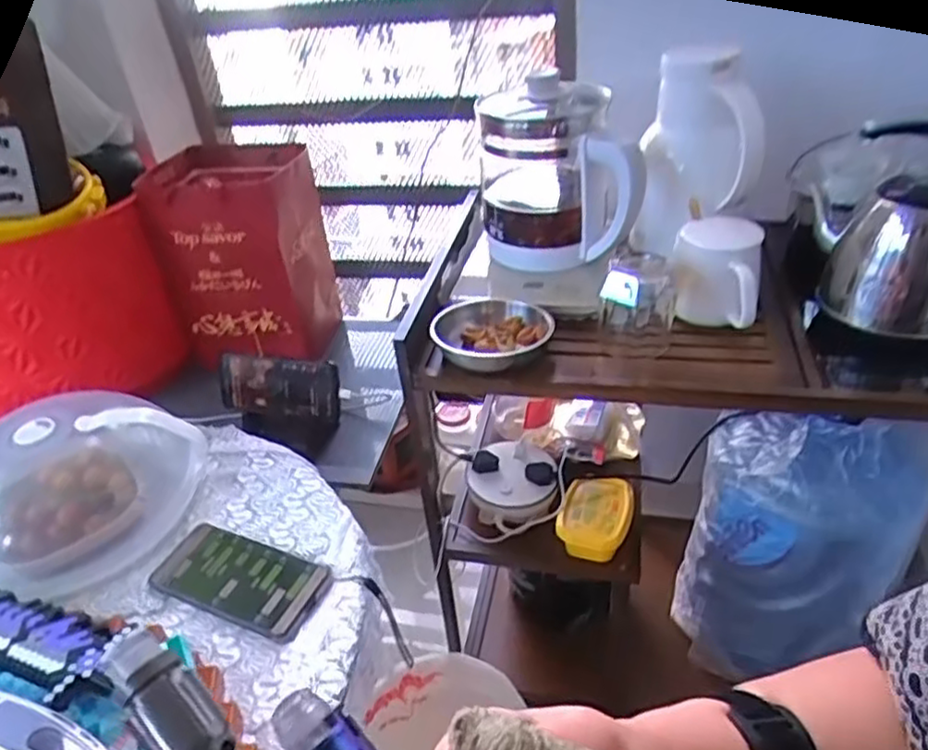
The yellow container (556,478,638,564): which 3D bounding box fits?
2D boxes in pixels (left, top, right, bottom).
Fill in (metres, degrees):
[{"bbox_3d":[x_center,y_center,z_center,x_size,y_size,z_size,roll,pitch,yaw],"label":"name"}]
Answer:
[{"bbox_3d":[0.153,0.165,0.807,0.080,0.044,0.100,9,39,20],"label":"yellow container"}]

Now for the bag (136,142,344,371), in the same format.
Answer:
[{"bbox_3d":[-0.277,-0.155,0.890,0.190,0.267,0.135,-8,36,-2],"label":"bag"}]

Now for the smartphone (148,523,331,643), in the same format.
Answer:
[{"bbox_3d":[-0.192,0.172,0.594,0.151,0.011,0.071,11,39,22],"label":"smartphone"}]

